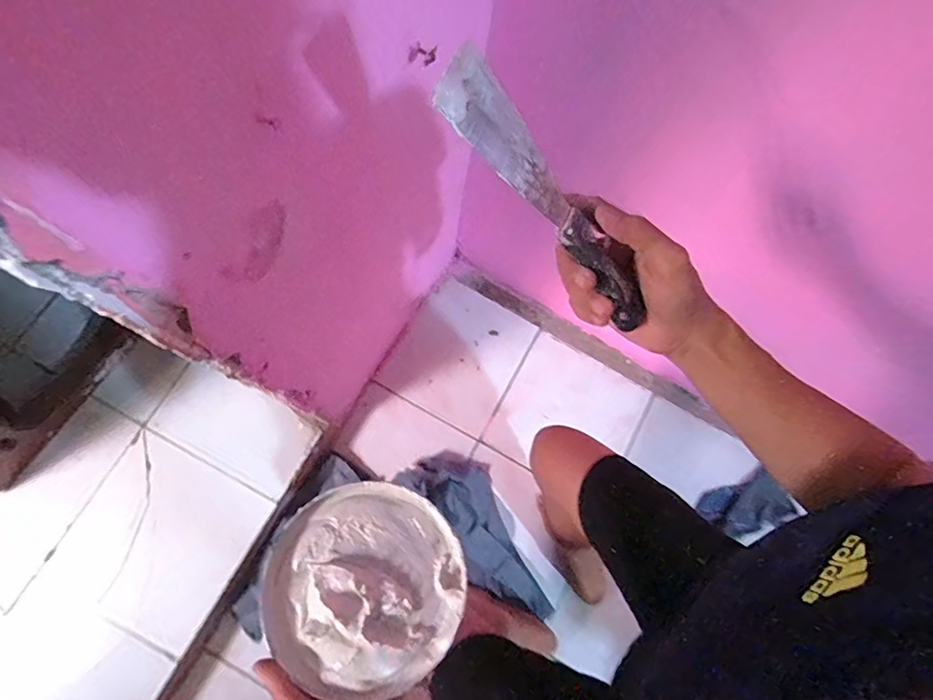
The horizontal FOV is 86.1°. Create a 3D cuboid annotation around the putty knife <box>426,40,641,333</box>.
[{"bbox_3d":[0.055,-0.078,0.290,0.197,0.011,0.044,42,72,-32],"label":"putty knife"}]

